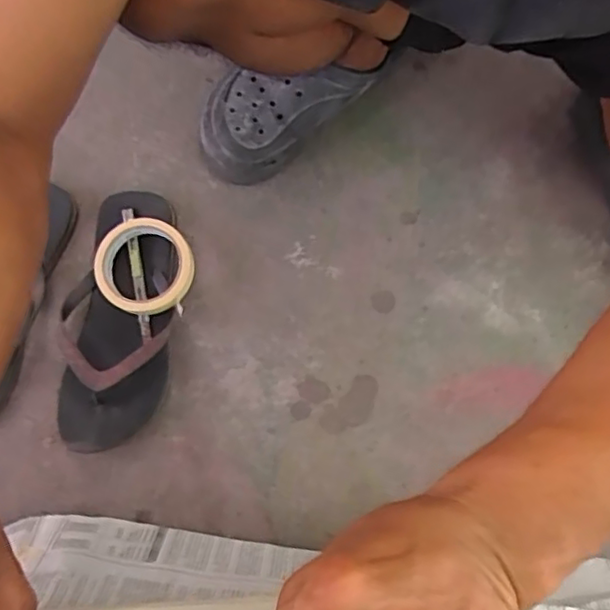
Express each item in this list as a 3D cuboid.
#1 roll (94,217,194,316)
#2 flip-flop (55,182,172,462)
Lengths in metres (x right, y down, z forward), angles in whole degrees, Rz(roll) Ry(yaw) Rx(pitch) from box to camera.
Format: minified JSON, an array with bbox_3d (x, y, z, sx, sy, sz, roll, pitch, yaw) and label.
[{"bbox_3d":[-0.164,-0.041,0.647,0.098,0.028,0.098,0,78,-1],"label":"roll"},{"bbox_3d":[-0.191,0.009,0.644,0.108,0.045,0.274,5,78,0],"label":"flip-flop"}]

